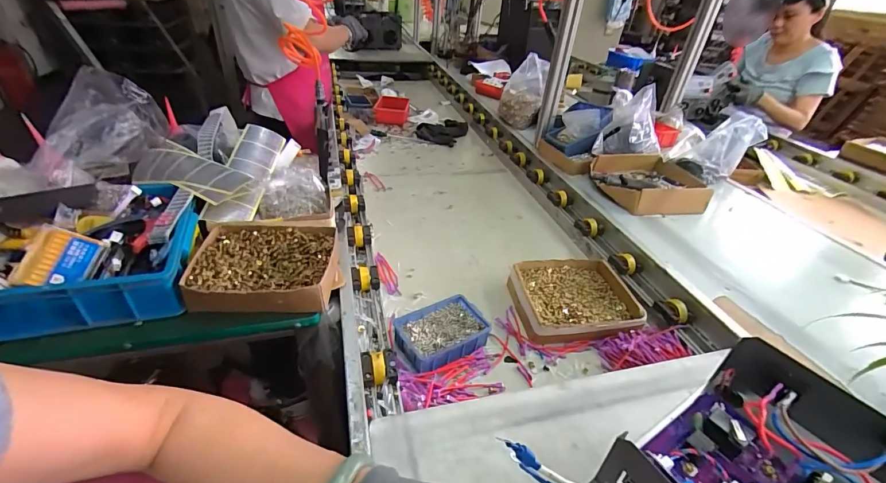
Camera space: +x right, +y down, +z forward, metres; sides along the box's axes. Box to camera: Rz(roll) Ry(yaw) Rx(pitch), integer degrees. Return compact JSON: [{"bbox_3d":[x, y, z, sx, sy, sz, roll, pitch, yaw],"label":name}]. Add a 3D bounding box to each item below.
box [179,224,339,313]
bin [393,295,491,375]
[{"bbox_3d":[-0.293,0.043,0.663,0.217,0.057,0.175,1,35,-6],"label":"box"},{"bbox_3d":[-0.002,0.159,0.682,0.154,0.046,0.105,-16,40,-27],"label":"bin"}]

